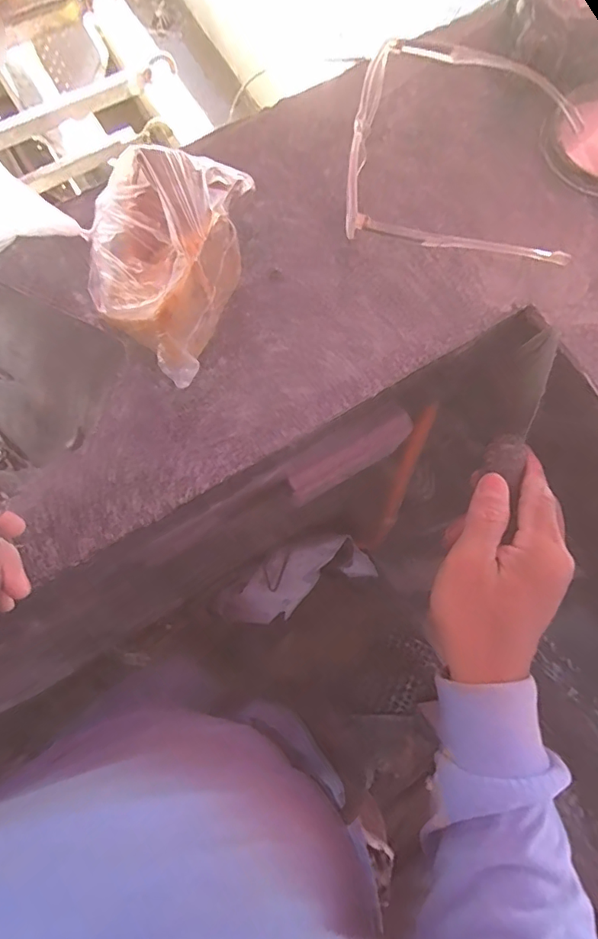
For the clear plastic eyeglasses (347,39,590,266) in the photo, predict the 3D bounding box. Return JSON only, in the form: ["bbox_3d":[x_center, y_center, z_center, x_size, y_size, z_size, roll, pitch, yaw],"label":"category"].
[{"bbox_3d":[0.111,-0.207,0.323,0.151,0.043,0.164,11,77,2],"label":"clear plastic eyeglasses"}]

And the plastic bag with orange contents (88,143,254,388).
[{"bbox_3d":[-0.079,-0.120,0.284,0.082,0.071,0.123,18,78,4],"label":"plastic bag with orange contents"}]

